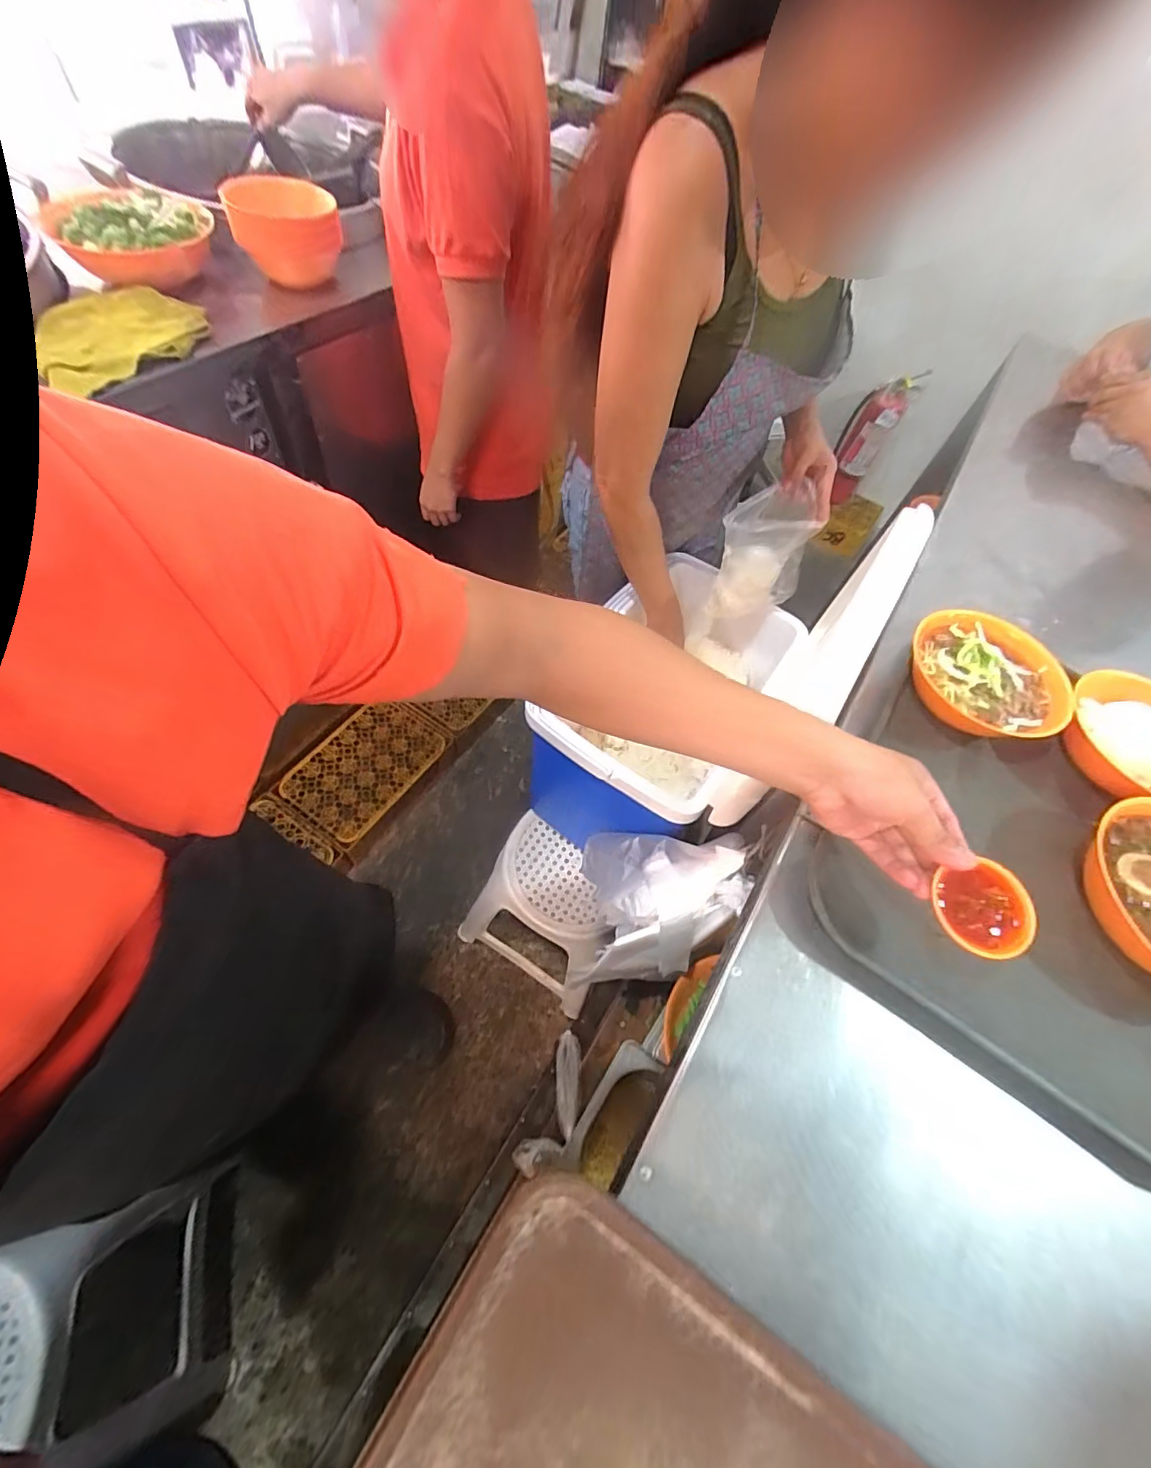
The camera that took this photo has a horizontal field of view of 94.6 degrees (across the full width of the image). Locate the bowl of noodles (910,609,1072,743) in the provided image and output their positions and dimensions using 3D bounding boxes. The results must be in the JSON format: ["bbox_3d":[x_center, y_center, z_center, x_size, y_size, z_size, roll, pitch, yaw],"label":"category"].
[{"bbox_3d":[0.423,-0.053,0.569,0.147,0.065,0.158,2,61,-3],"label":"bowl of noodles"}]

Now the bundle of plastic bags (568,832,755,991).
[{"bbox_3d":[0.106,0.187,0.705,0.070,0.270,0.230,32,36,-23],"label":"bundle of plastic bags"}]

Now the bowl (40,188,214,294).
[{"bbox_3d":[-0.639,-0.720,0.791,0.162,0.094,0.176,25,60,7],"label":"bowl"}]

